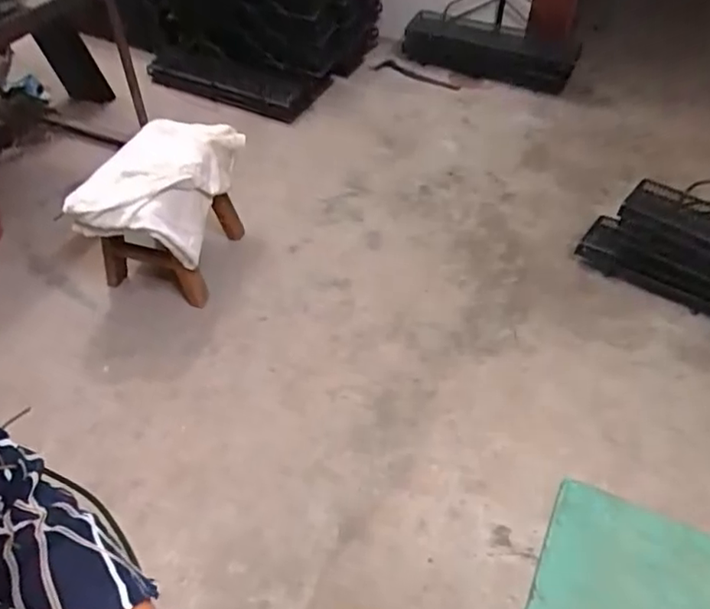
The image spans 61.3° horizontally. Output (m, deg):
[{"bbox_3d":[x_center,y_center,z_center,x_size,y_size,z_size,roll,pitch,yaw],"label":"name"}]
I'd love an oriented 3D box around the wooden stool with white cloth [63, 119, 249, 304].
[{"bbox_3d":[-0.463,-0.232,1.492,0.275,0.320,0.404,11,49,10],"label":"wooden stool with white cloth"}]

